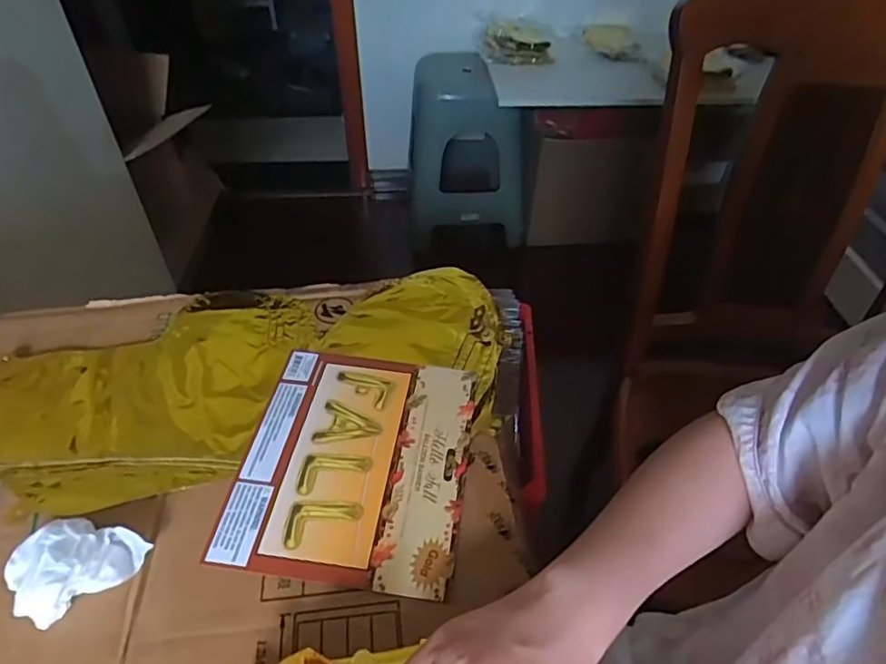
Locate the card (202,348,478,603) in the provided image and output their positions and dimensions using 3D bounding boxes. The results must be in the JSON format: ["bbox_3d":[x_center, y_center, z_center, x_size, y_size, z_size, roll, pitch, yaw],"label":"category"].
[{"bbox_3d":[-0.063,0.089,0.433,0.160,0.009,0.189,5,44,7],"label":"card"}]

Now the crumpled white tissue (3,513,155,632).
[{"bbox_3d":[-0.228,0.141,0.364,0.070,0.030,0.047,-31,51,-28],"label":"crumpled white tissue"}]

